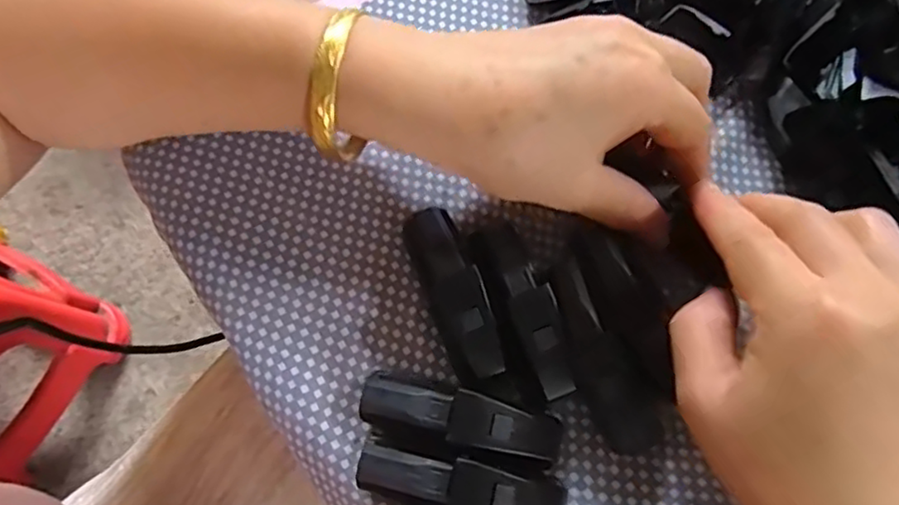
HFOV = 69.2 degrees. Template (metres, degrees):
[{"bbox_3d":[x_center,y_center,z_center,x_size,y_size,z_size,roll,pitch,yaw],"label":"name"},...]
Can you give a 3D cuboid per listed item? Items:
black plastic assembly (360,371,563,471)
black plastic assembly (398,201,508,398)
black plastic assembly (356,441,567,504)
[{"bbox_3d":[0.004,0.062,0.232,0.072,0.024,0.023,14,73,4],"label":"black plastic assembly"},{"bbox_3d":[0.002,0.018,0.247,0.021,0.024,0.077,-19,73,-6],"label":"black plastic assembly"},{"bbox_3d":[0.004,0.085,0.228,0.073,0.025,0.022,11,72,3],"label":"black plastic assembly"}]

